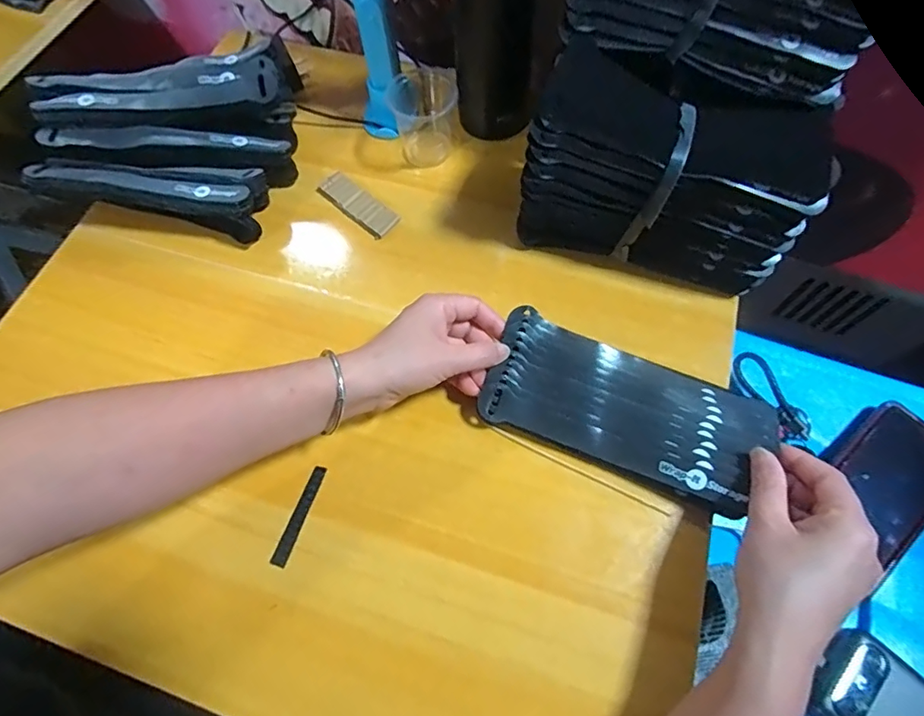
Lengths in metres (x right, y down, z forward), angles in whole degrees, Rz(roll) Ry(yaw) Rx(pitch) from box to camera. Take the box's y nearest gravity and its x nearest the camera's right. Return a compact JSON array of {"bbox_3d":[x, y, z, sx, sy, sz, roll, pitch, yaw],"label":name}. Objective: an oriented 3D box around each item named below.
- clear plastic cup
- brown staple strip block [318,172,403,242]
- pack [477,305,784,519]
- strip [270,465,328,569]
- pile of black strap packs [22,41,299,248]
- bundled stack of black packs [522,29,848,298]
[{"bbox_3d":[-0.035,-0.234,0.478,0.060,0.060,0.076,-2,65,2],"label":"clear plastic cup"},{"bbox_3d":[-0.097,-0.142,0.465,0.083,0.007,0.030,39,73,19],"label":"brown staple strip block"},{"bbox_3d":[0.118,0.035,0.367,0.196,0.022,0.086,21,68,11],"label":"pack"},{"bbox_3d":[-0.117,0.113,0.361,0.010,0.004,0.071,17,67,11],"label":"strip"},{"bbox_3d":[-0.255,-0.206,0.456,0.201,0.091,0.174,9,66,6],"label":"pile of black strap packs"},{"bbox_3d":[0.163,-0.157,0.406,0.217,0.114,0.133,13,66,9],"label":"bundled stack of black packs"}]

